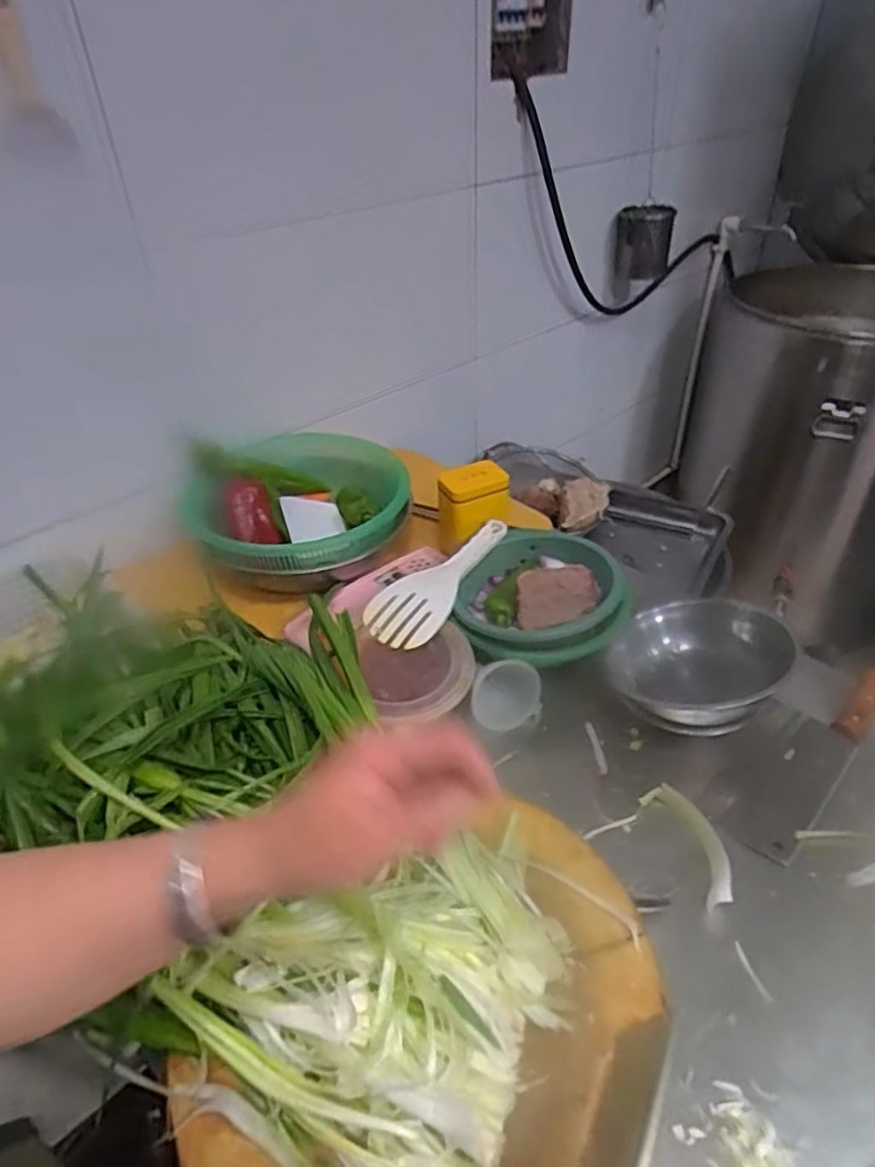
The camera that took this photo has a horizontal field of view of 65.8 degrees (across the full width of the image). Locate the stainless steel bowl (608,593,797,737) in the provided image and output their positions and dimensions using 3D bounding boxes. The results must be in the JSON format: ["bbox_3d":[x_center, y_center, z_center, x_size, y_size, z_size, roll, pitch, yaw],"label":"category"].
[{"bbox_3d":[0.293,0.094,0.761,0.186,0.076,0.186,-15,26,8],"label":"stainless steel bowl"}]

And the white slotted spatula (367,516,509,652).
[{"bbox_3d":[0.012,-0.006,0.845,0.080,0.029,0.245,25,46,30],"label":"white slotted spatula"}]

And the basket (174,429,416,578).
[{"bbox_3d":[-0.195,-0.114,0.958,0.305,0.095,0.273,-12,40,-11],"label":"basket"}]

